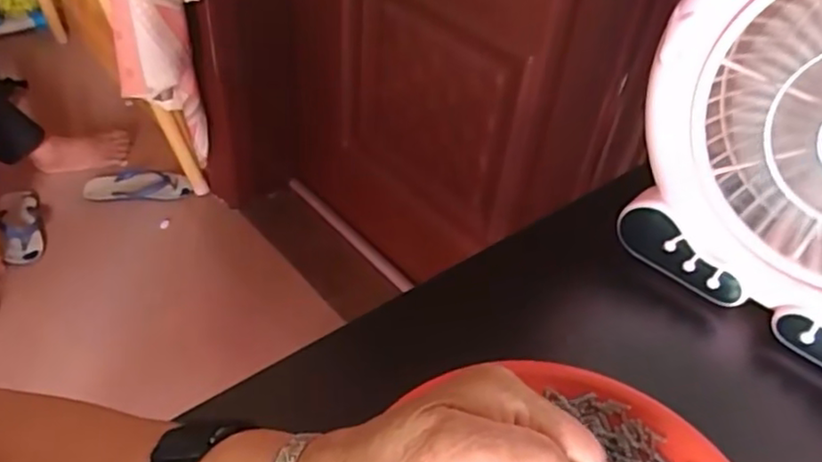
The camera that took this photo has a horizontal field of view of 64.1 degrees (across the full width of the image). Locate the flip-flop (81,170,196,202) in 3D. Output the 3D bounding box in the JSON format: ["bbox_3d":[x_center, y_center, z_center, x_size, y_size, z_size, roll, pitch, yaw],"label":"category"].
[{"bbox_3d":[-0.669,-0.115,1.616,0.251,0.035,0.104,-1,44,-7],"label":"flip-flop"}]

